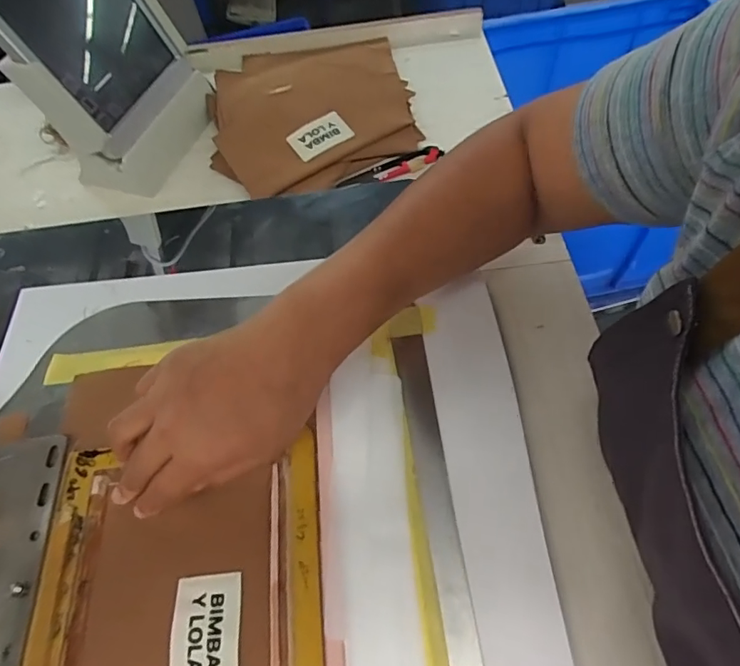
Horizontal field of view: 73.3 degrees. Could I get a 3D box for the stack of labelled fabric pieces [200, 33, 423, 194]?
[{"bbox_3d":[-0.066,-0.247,0.531,0.207,0.019,0.242,-11,60,-1],"label":"stack of labelled fabric pieces"}]

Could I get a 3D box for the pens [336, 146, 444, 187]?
[{"bbox_3d":[0.019,-0.161,0.486,0.100,0.016,0.021,-22,61,-8],"label":"pens"}]

